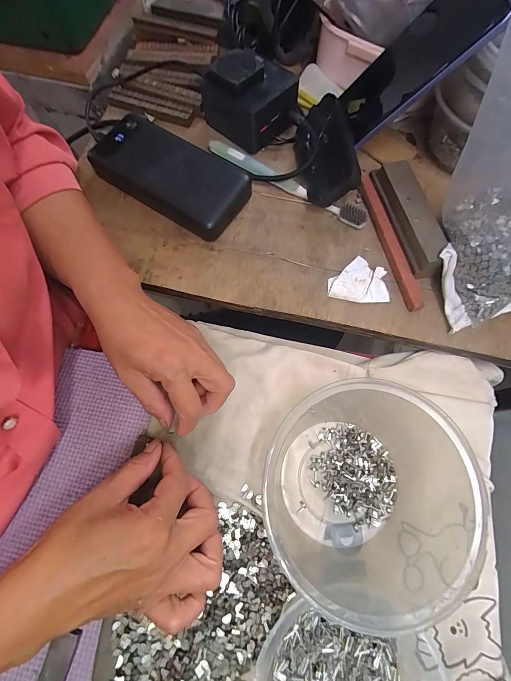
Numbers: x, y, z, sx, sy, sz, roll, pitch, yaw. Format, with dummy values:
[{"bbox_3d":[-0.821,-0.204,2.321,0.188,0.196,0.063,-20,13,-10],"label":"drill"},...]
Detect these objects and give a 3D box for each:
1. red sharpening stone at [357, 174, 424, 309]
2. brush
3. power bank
[{"bbox_3d":[0.126,-0.099,0.302,0.015,0.011,0.149,-13,75,-2],"label":"red sharpening stone"},{"bbox_3d":[0.028,-0.161,0.325,0.182,0.013,0.018,31,78,9],"label":"brush"},{"bbox_3d":[-0.084,-0.166,0.314,0.156,0.034,0.072,34,79,9],"label":"power bank"}]

